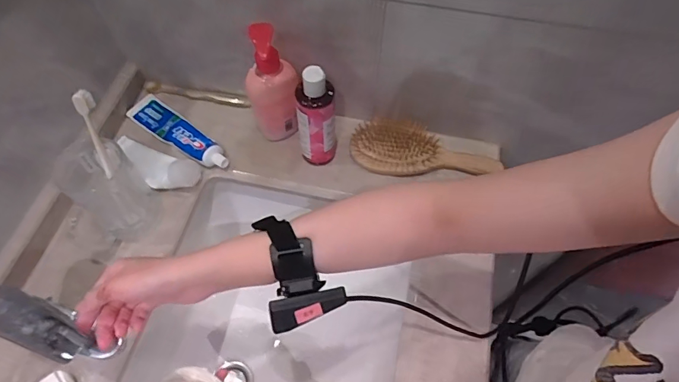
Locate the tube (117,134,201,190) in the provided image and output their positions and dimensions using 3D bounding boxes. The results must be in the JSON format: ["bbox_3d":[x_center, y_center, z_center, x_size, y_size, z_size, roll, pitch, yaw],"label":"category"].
[{"bbox_3d":[-0.268,-0.041,0.617,0.140,0.032,0.054,27,61,16],"label":"tube"}]

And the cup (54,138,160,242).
[{"bbox_3d":[-0.287,-0.003,0.541,0.076,0.130,0.077,0,58,0],"label":"cup"}]

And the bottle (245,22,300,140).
[{"bbox_3d":[-0.092,-0.144,0.590,0.068,0.183,0.052,-5,58,-4],"label":"bottle"}]

